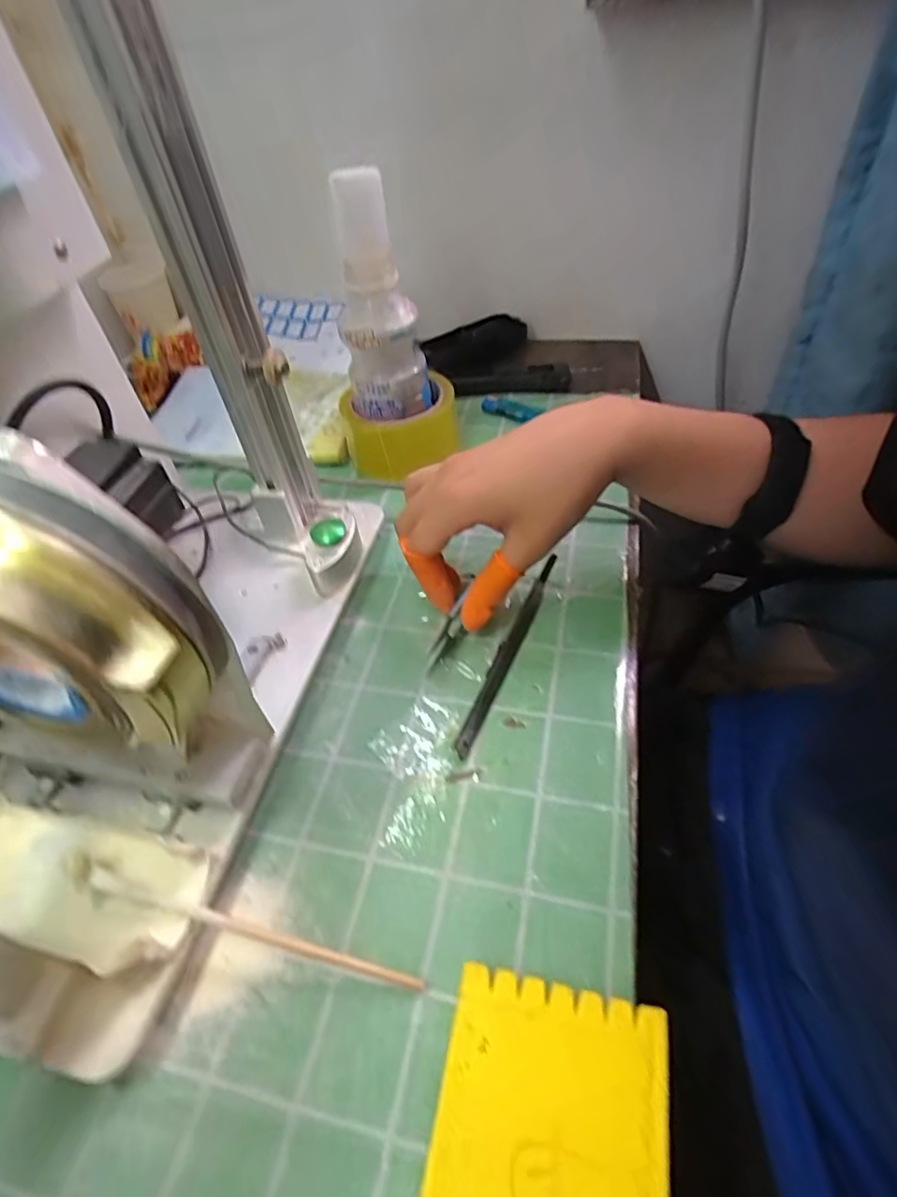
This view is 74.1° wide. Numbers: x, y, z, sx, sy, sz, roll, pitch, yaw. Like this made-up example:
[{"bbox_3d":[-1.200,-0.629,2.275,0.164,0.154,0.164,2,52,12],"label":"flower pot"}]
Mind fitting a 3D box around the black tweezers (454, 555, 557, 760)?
[{"bbox_3d":[0.038,0.030,0.367,0.011,0.013,0.153,17,52,20],"label":"black tweezers"}]

